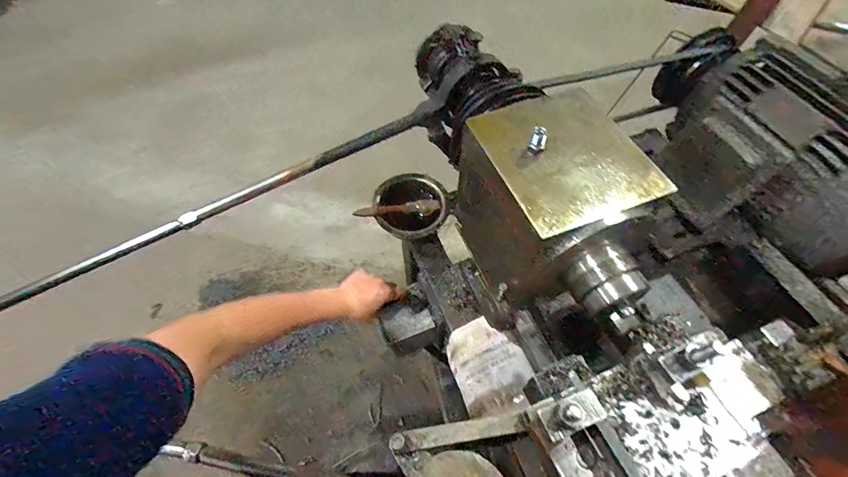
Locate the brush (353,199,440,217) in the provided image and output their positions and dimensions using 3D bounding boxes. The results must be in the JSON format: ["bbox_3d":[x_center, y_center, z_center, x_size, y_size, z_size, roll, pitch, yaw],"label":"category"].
[{"bbox_3d":[-0.045,-0.052,0.676,0.144,0.029,0.021,-8,58,-5],"label":"brush"}]

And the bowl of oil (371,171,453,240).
[{"bbox_3d":[-0.023,-0.057,0.690,0.129,0.055,0.114,-9,81,-7],"label":"bowl of oil"}]

